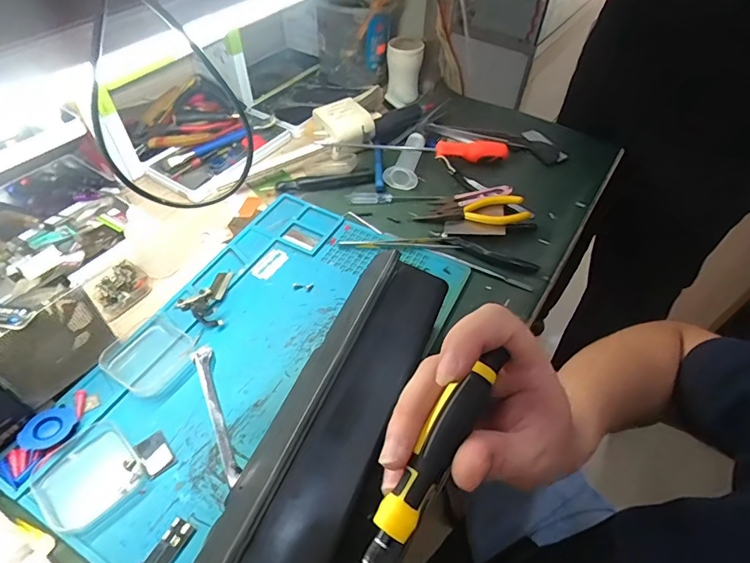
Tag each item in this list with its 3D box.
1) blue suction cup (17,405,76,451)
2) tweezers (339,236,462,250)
[{"bbox_3d":[-0.256,0.115,0.348,0.036,0.008,0.036,12,40,-10],"label":"blue suction cup"},{"bbox_3d":[0.029,-0.044,0.502,0.130,0.010,0.018,2,50,-2],"label":"tweezers"}]

